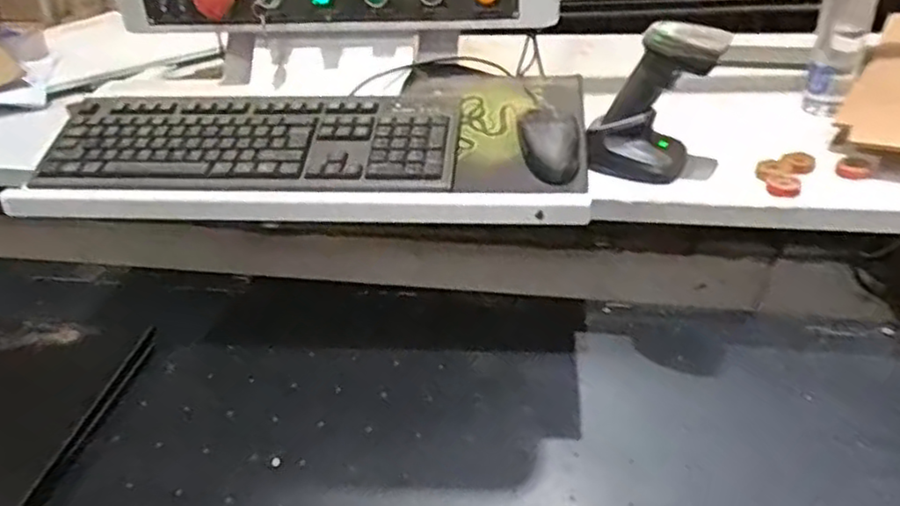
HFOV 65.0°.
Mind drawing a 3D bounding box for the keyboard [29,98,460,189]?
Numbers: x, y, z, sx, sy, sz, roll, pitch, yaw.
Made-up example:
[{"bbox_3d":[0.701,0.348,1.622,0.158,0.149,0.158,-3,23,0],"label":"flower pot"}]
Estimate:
[{"bbox_3d":[-0.199,-0.112,0.726,0.401,0.021,0.138,0,49,1],"label":"keyboard"}]

